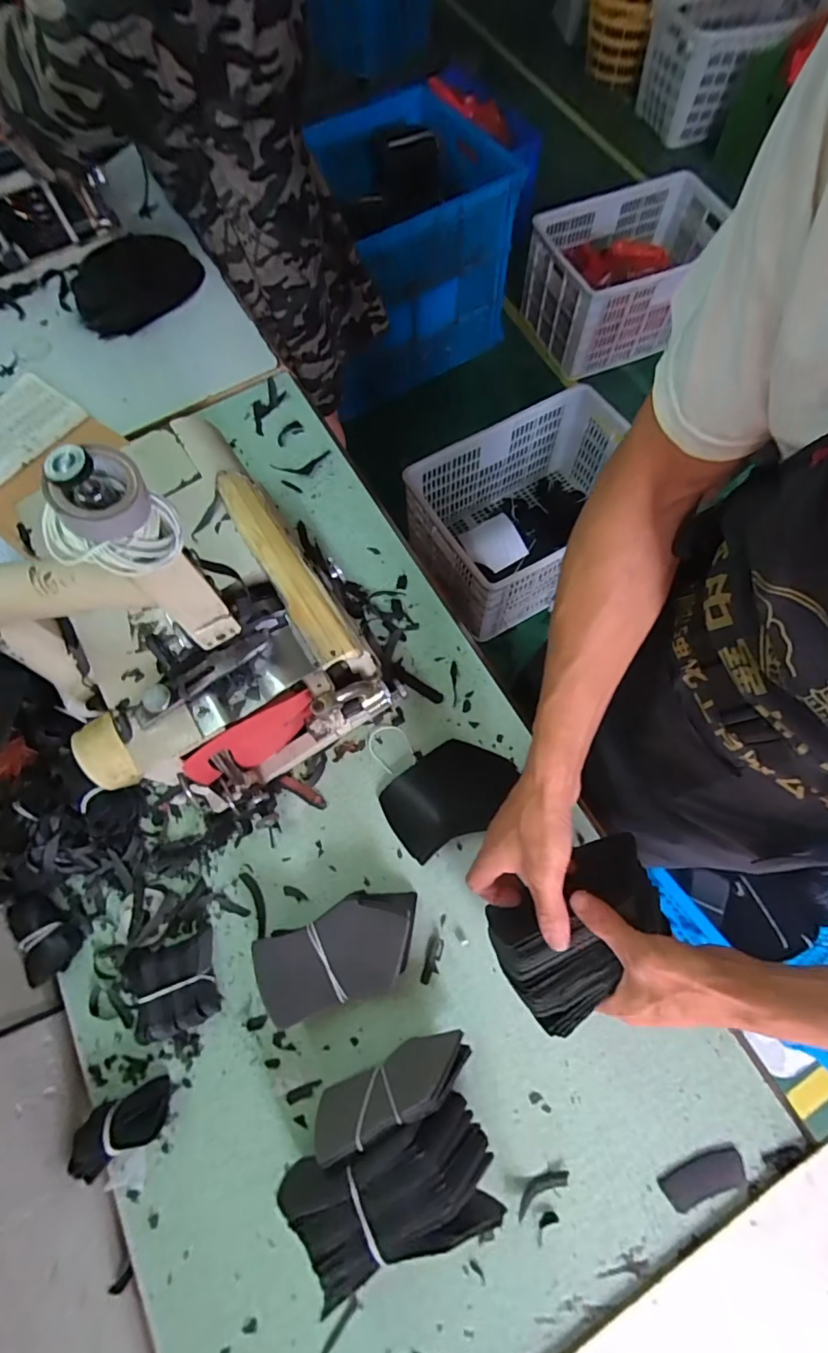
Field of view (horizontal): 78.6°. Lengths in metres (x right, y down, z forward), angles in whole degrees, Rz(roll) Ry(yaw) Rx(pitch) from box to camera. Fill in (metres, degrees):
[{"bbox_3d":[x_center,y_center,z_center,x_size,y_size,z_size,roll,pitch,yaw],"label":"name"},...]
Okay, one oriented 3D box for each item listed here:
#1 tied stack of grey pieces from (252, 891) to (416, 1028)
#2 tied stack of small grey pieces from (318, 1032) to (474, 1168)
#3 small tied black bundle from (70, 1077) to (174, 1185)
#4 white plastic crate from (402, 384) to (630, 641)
[{"bbox_3d":[-0.067,0.253,0.468,0.148,0.040,0.087,-15,68,-4],"label":"tied stack of grey pieces"},{"bbox_3d":[-0.021,0.347,0.423,0.137,0.077,0.015,-28,89,2],"label":"tied stack of small grey pieces"},{"bbox_3d":[-0.249,0.388,0.442,0.085,0.035,0.043,-29,70,-10],"label":"small tied black bundle"},{"bbox_3d":[0.314,-0.436,1.396,0.578,0.310,0.417,-27,70,-9],"label":"white plastic crate"}]

